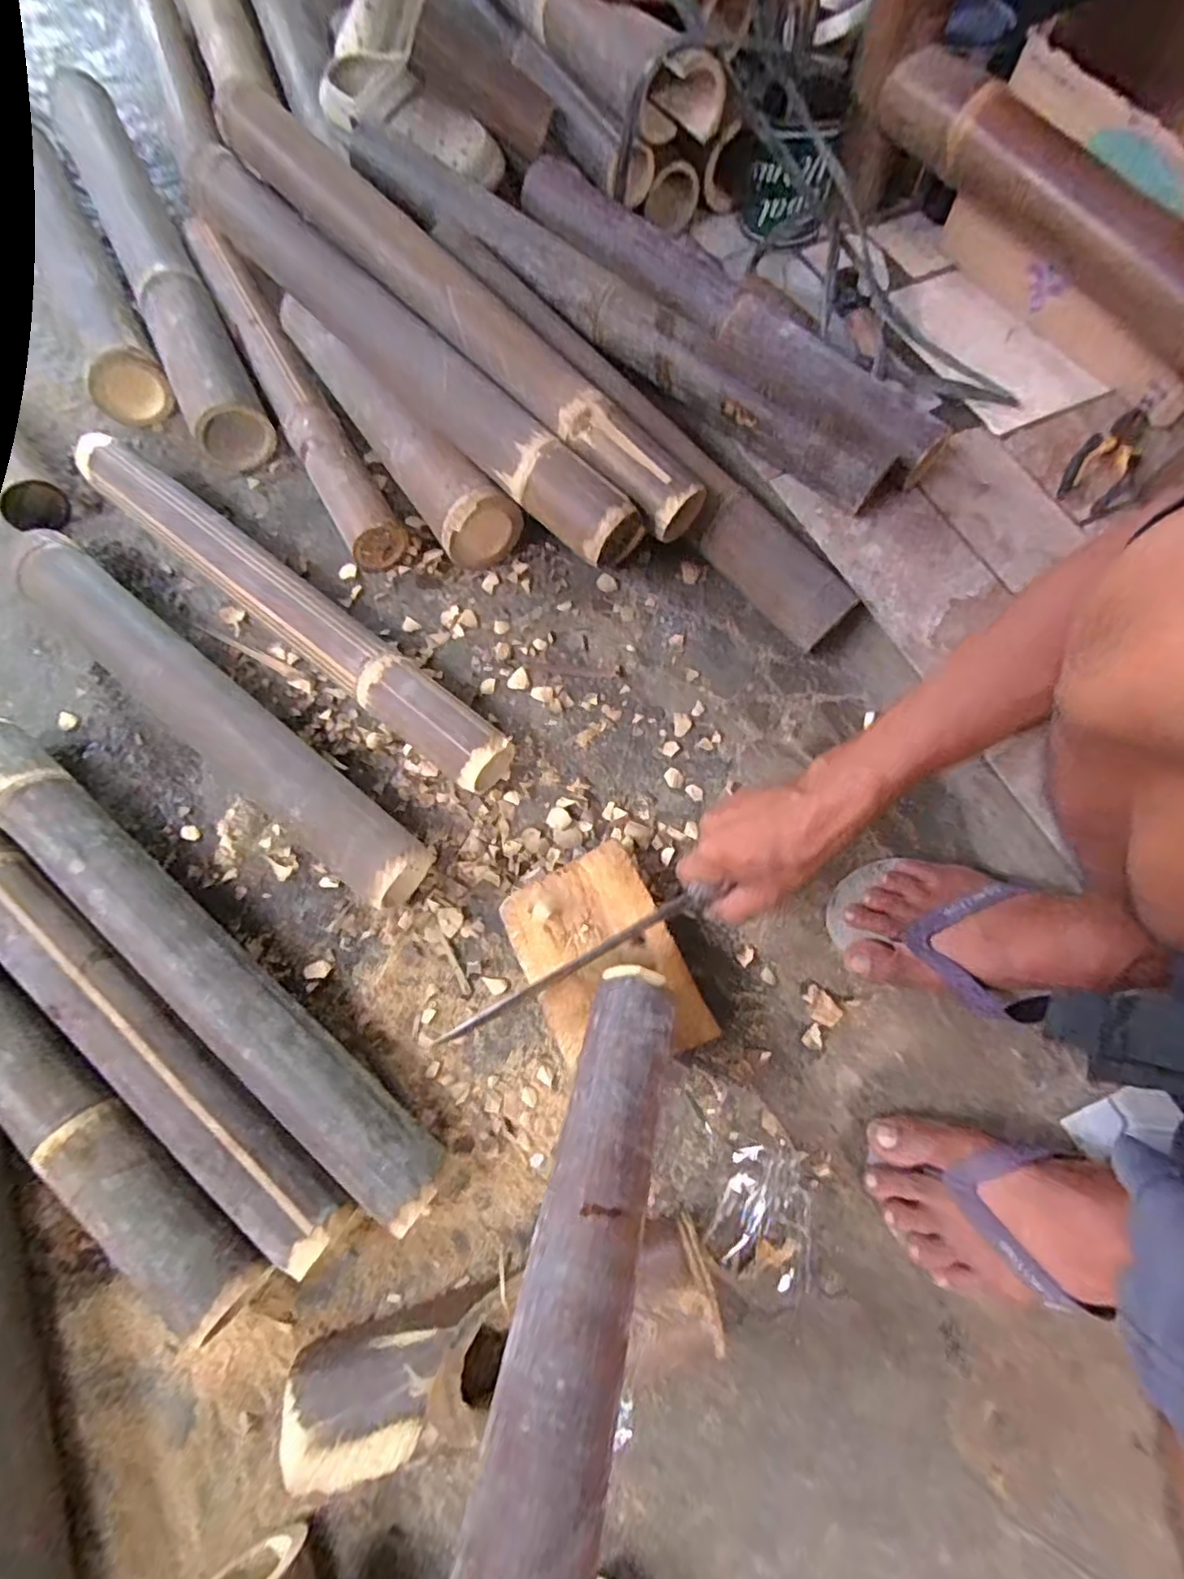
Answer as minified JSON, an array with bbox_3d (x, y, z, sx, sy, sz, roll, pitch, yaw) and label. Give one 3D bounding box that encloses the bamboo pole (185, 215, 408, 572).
[{"bbox_3d":[-0.334,-0.448,0.693,0.058,0.060,0.508,-28,75,-11],"label":"bamboo pole"}]

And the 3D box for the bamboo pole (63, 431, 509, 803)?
[{"bbox_3d":[-0.294,-0.177,0.599,0.538,0.059,0.065,37,74,11],"label":"bamboo pole"}]

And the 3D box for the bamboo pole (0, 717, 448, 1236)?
[{"bbox_3d":[-0.322,0.122,0.503,0.540,0.059,0.062,39,74,11],"label":"bamboo pole"}]

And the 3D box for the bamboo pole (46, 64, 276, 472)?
[{"bbox_3d":[-0.511,-0.628,0.742,0.085,0.072,0.623,-25,74,-10],"label":"bamboo pole"}]

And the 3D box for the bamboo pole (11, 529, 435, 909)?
[{"bbox_3d":[-0.344,-0.073,0.564,0.502,0.059,0.065,38,74,11],"label":"bamboo pole"}]

